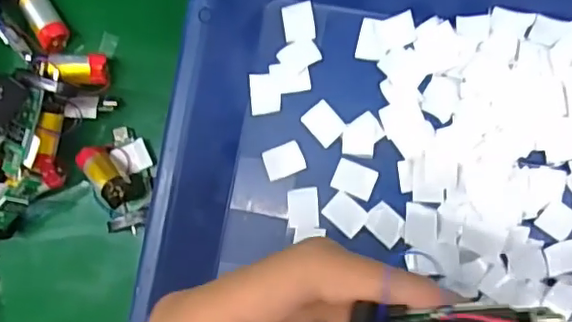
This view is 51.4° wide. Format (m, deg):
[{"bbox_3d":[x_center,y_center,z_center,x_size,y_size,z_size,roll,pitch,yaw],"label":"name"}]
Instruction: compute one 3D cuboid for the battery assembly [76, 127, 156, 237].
[{"bbox_3d":[-0.082,0.009,0.299,0.031,0.025,0.049,-30,84,4],"label":"battery assembly"}]

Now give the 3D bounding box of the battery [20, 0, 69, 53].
[{"bbox_3d":[-0.125,-0.074,0.311,0.013,0.016,0.033,-31,84,4],"label":"battery"}]

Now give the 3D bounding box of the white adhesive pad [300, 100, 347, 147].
[{"bbox_3d":[0.019,-0.019,0.297,0.016,0.004,0.020,-41,83,3],"label":"white adhesive pad"}]

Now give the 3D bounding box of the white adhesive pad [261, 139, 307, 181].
[{"bbox_3d":[-0.001,0.000,0.298,0.020,0.004,0.015,-22,85,5],"label":"white adhesive pad"}]

